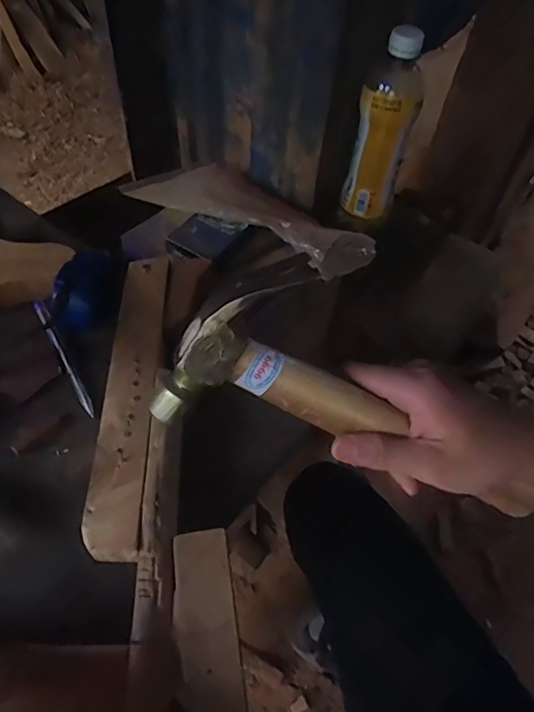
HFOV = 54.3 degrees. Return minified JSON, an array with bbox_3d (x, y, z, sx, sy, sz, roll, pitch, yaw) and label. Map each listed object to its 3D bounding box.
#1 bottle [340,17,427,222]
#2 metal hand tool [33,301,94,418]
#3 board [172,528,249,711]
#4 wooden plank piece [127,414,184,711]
[{"bbox_3d":[0.118,-0.227,0.540,0.058,0.186,0.051,13,54,4],"label":"bottle"},{"bbox_3d":[-0.185,-0.001,0.469,0.010,0.007,0.138,-24,59,-21],"label":"metal hand tool"},{"bbox_3d":[-0.038,0.172,0.327,0.037,0.013,0.117,-5,54,-10],"label":"board"},{"bbox_3d":[-0.071,0.136,0.345,0.025,0.017,0.200,0,54,-5],"label":"wooden plank piece"}]

